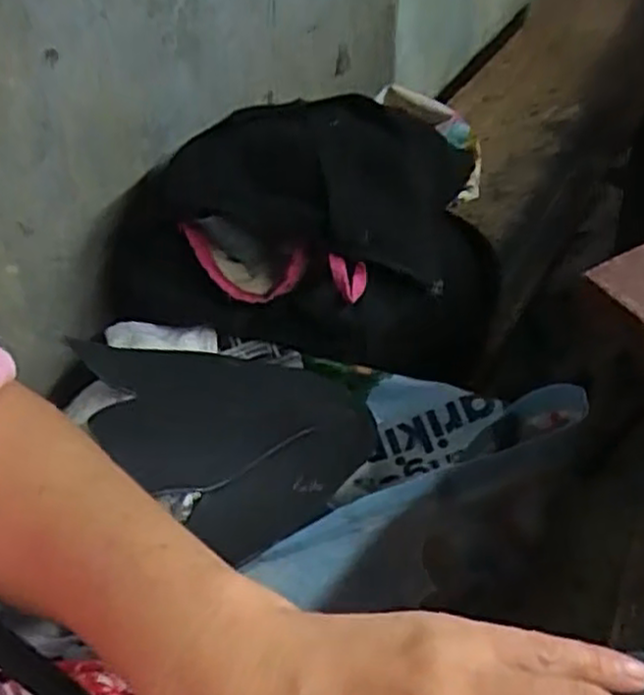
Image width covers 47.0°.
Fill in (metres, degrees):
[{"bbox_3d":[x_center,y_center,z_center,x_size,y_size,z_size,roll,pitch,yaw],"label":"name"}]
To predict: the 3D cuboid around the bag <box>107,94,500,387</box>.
[{"bbox_3d":[-0.012,-0.121,0.669,0.330,0.131,0.228,10,49,11],"label":"bag"}]

